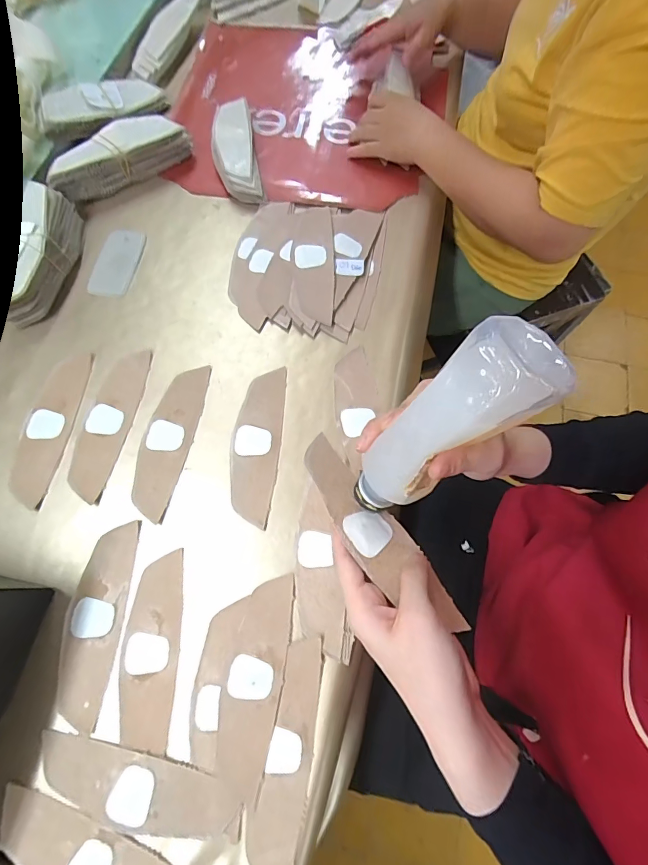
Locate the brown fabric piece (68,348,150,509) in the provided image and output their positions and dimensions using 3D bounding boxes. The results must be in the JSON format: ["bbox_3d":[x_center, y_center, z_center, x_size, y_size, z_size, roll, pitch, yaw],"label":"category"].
[{"bbox_3d":[-0.240,-0.013,0.443,0.048,0.004,0.172,10,70,2],"label":"brown fabric piece"}]

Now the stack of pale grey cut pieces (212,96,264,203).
[{"bbox_3d":[-0.128,-0.403,0.571,0.059,0.036,0.185,-10,71,-5],"label":"stack of pale grey cut pieces"}]

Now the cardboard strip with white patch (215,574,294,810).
[{"bbox_3d":[-0.063,0.224,0.363,0.050,0.005,0.174,9,72,2],"label":"cardboard strip with white patch"}]

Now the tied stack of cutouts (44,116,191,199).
[{"bbox_3d":[-0.278,-0.377,0.547,0.191,0.050,0.055,-32,74,-12],"label":"tied stack of cutouts"}]

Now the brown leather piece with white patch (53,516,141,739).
[{"bbox_3d":[-0.217,0.175,0.378,0.052,0.004,0.173,5,73,1],"label":"brown leather piece with white patch"}]

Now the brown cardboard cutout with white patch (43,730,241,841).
[{"bbox_3d":[-0.157,0.298,0.334,0.175,0.008,0.048,14,70,4],"label":"brown cardboard cutout with white patch"}]

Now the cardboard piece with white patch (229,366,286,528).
[{"bbox_3d":[-0.074,0.009,0.437,0.051,0.004,0.174,5,70,0],"label":"cardboard piece with white patch"}]

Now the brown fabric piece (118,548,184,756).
[{"bbox_3d":[-0.161,0.199,0.372,0.051,0.004,0.159,2,71,-3],"label":"brown fabric piece"}]

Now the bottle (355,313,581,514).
[{"bbox_3d":[0.069,0.001,0.246,0.044,0.157,0.048,-22,69,-42],"label":"bottle"}]

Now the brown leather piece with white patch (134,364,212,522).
[{"bbox_3d":[-0.171,0.004,0.439,0.053,0.005,0.172,11,70,2],"label":"brown leather piece with white patch"}]

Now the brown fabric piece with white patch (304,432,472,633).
[{"bbox_3d":[0.037,0.075,0.302,0.048,0.006,0.173,-22,65,-42],"label":"brown fabric piece with white patch"}]

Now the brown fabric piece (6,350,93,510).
[{"bbox_3d":[-0.306,-0.009,0.443,0.049,0.004,0.176,7,70,1],"label":"brown fabric piece"}]

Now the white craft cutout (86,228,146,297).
[{"bbox_3d":[-0.266,-0.221,0.515,0.058,0.006,0.101,4,73,7],"label":"white craft cutout"}]

